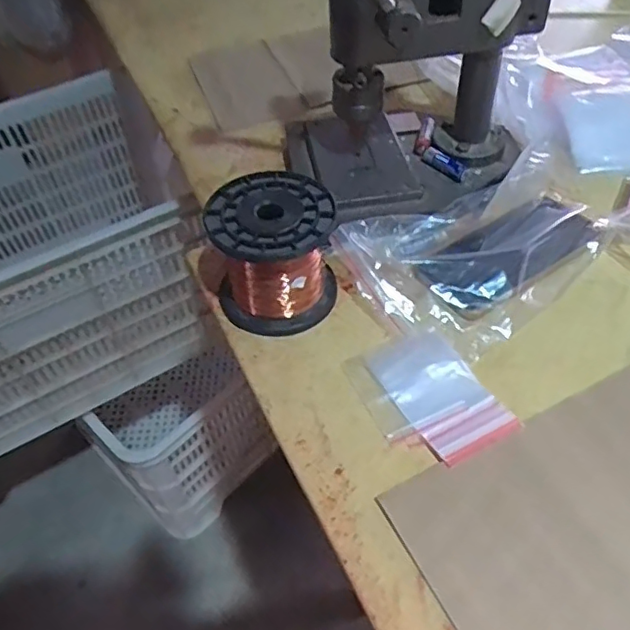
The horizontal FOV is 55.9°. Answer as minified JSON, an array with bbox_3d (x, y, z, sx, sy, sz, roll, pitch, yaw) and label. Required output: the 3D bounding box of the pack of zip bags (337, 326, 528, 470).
[{"bbox_3d":[0.078,0.057,0.419,0.079,0.006,0.105,-23,52,-16],"label":"pack of zip bags"}]

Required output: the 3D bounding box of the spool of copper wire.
[{"bbox_3d":[-0.034,-0.051,0.471,0.099,0.085,0.100,-2,49,2],"label":"spool of copper wire"}]

